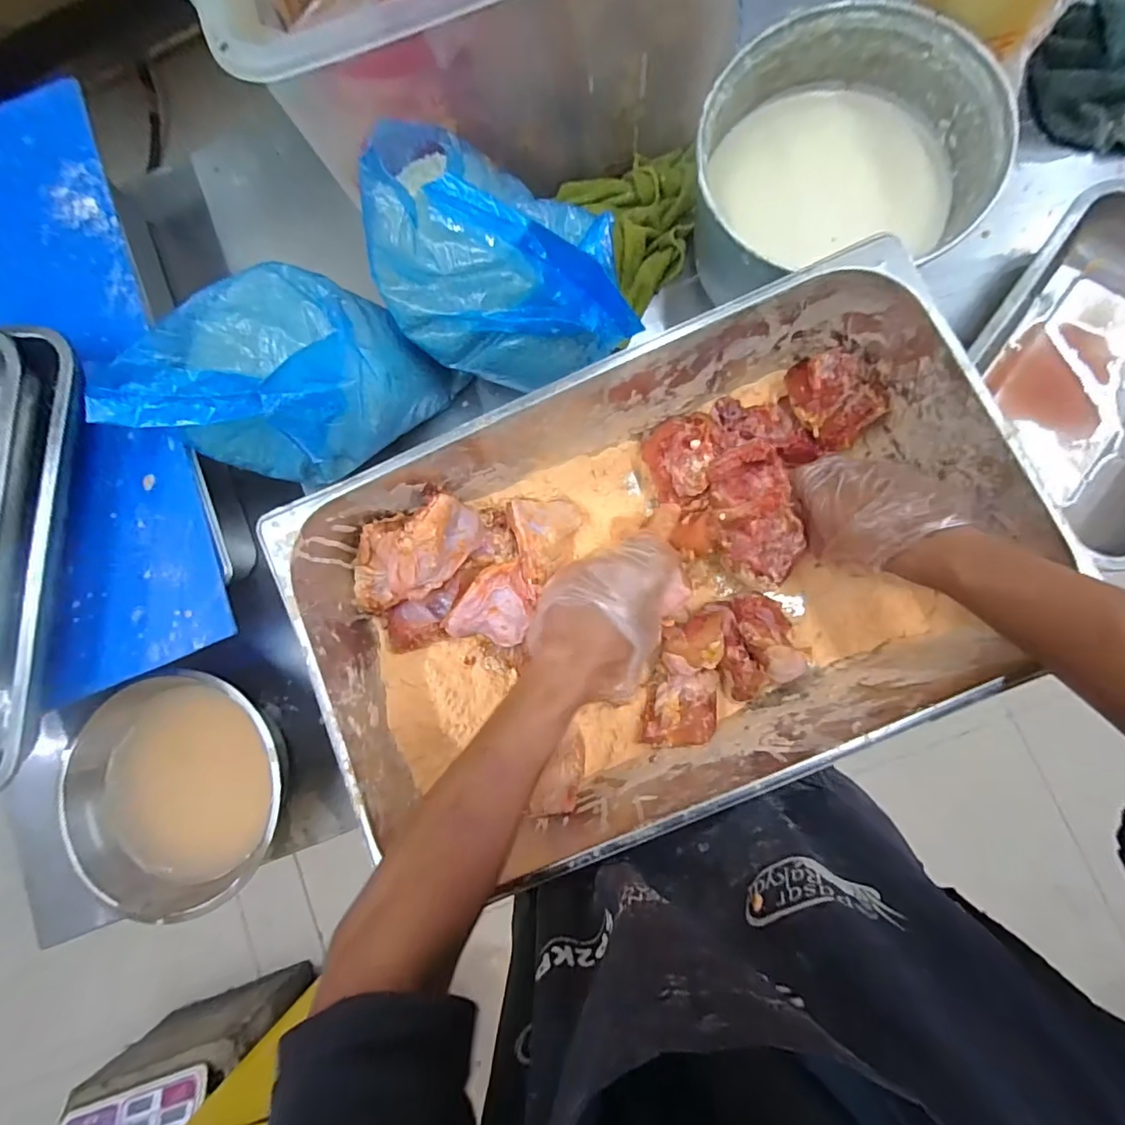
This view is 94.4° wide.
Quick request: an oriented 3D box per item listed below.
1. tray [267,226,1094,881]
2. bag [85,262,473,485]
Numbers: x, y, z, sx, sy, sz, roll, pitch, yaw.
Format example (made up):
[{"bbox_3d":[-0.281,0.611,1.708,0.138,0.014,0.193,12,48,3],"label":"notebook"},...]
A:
[{"bbox_3d":[0.071,0.013,0.440,0.505,0.154,0.313,-25,82,3],"label":"tray"},{"bbox_3d":[-0.245,-0.158,0.473,0.179,0.136,0.207,34,89,8],"label":"bag"}]

